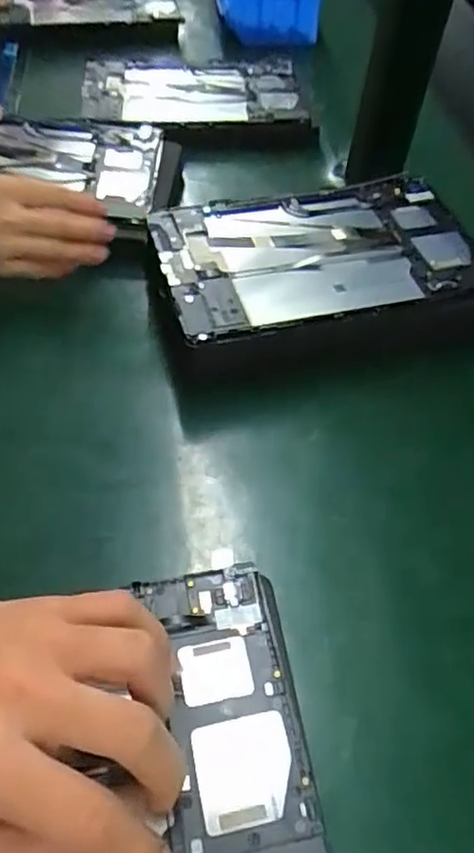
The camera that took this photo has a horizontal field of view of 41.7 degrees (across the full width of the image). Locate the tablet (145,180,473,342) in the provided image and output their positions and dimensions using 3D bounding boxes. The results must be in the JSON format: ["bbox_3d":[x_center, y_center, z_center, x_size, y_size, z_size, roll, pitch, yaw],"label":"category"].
[{"bbox_3d":[0.059,-0.131,0.466,0.233,0.013,0.148,-10,53,-12],"label":"tablet"}]

